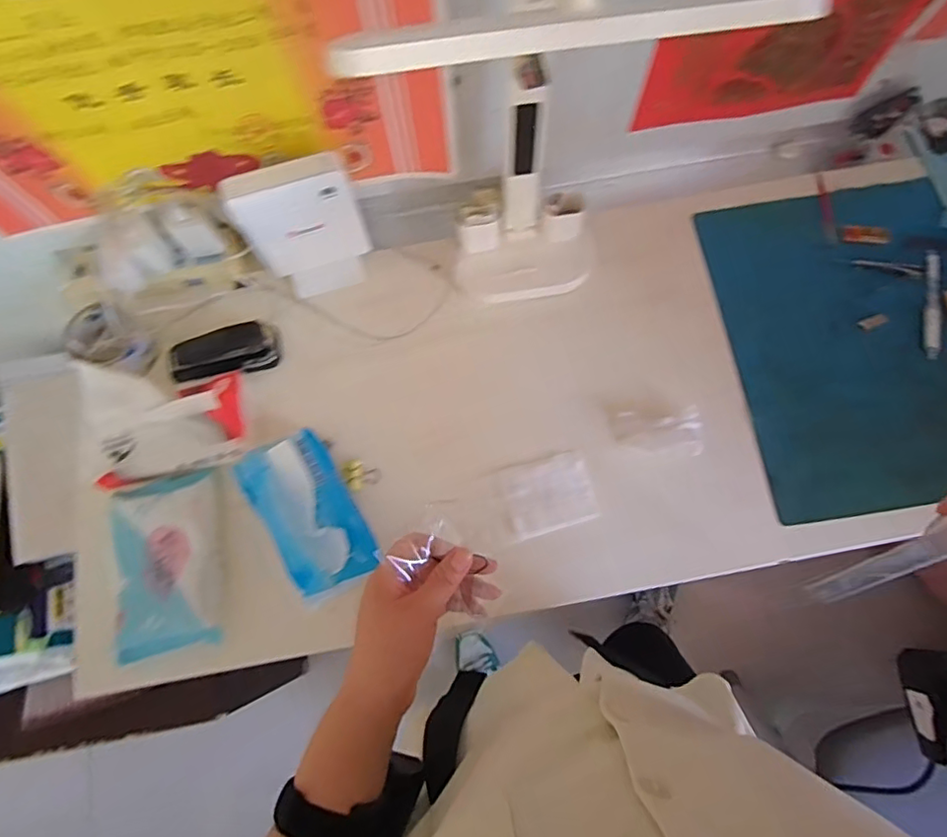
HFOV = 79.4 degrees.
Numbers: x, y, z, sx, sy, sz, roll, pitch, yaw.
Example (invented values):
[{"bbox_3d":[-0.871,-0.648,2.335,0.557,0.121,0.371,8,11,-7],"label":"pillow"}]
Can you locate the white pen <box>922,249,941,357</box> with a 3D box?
[{"bbox_3d":[0.536,-0.136,0.667,0.018,0.013,0.133,9,75,3],"label":"white pen"}]

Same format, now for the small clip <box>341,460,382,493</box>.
[{"bbox_3d":[-0.124,0.060,0.628,0.035,0.026,0.032,-32,77,-8],"label":"small clip"}]

